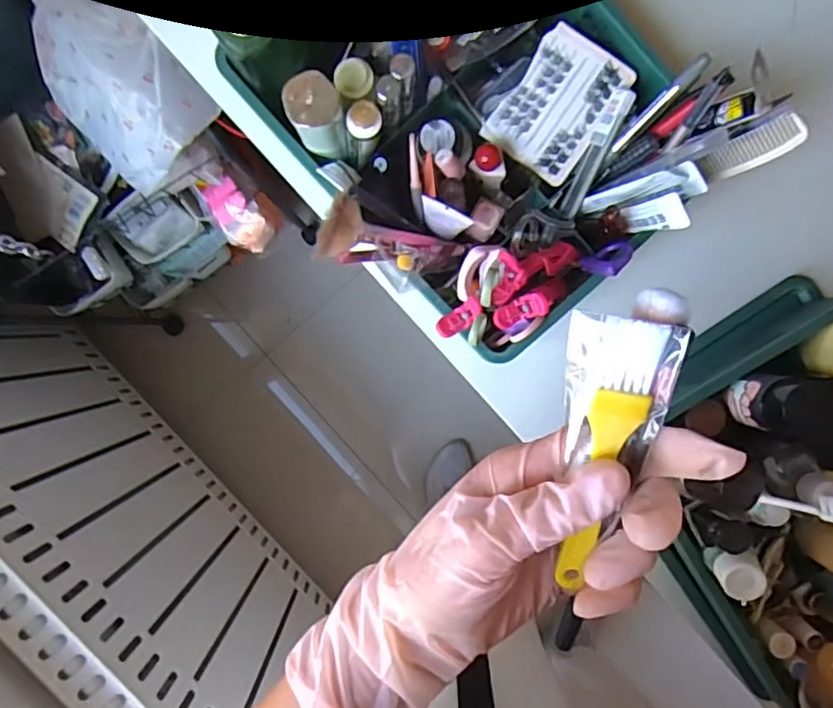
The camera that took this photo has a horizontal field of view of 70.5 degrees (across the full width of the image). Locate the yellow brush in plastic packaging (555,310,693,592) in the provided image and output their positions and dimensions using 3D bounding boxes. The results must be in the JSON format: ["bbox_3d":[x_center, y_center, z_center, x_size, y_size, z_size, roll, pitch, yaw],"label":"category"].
[{"bbox_3d":[0.072,0.042,0.230,0.039,0.007,0.115,11,110,14],"label":"yellow brush in plastic packaging"}]

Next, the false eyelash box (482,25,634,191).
[{"bbox_3d":[0.104,-0.182,0.430,0.069,0.011,0.096,35,92,-3],"label":"false eyelash box"}]

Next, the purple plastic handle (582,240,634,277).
[{"bbox_3d":[0.136,-0.068,0.416,0.030,0.034,0.011,-39,127,-12],"label":"purple plastic handle"}]

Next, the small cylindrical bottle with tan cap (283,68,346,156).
[{"bbox_3d":[-0.064,-0.156,0.392,0.031,0.073,0.032,0,94,-1],"label":"small cylindrical bottle with tan cap"}]

